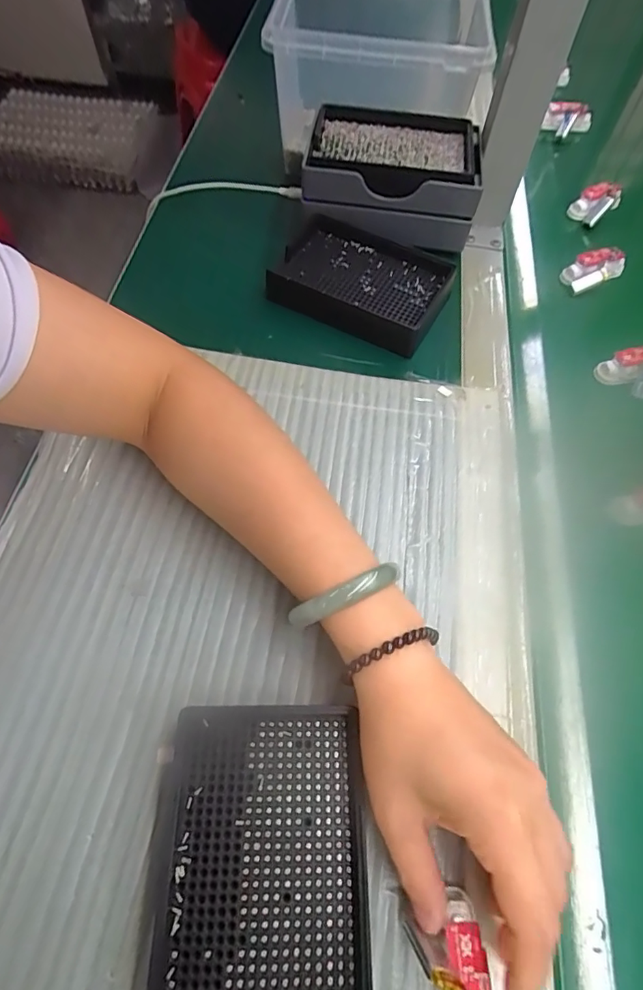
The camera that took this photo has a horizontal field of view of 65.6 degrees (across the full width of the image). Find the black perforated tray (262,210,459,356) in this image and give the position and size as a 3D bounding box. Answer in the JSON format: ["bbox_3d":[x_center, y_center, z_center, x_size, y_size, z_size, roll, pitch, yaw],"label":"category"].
[{"bbox_3d":[0.033,-0.183,0.428,0.143,0.029,0.095,25,63,11],"label":"black perforated tray"}]

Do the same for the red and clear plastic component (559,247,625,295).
[{"bbox_3d":[0.251,-0.208,0.460,0.052,0.027,0.025,-21,64,-13],"label":"red and clear plastic component"}]

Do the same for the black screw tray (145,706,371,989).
[{"bbox_3d":[-0.027,0.173,0.230,0.091,0.025,0.136,1,61,-2],"label":"black screw tray"}]

